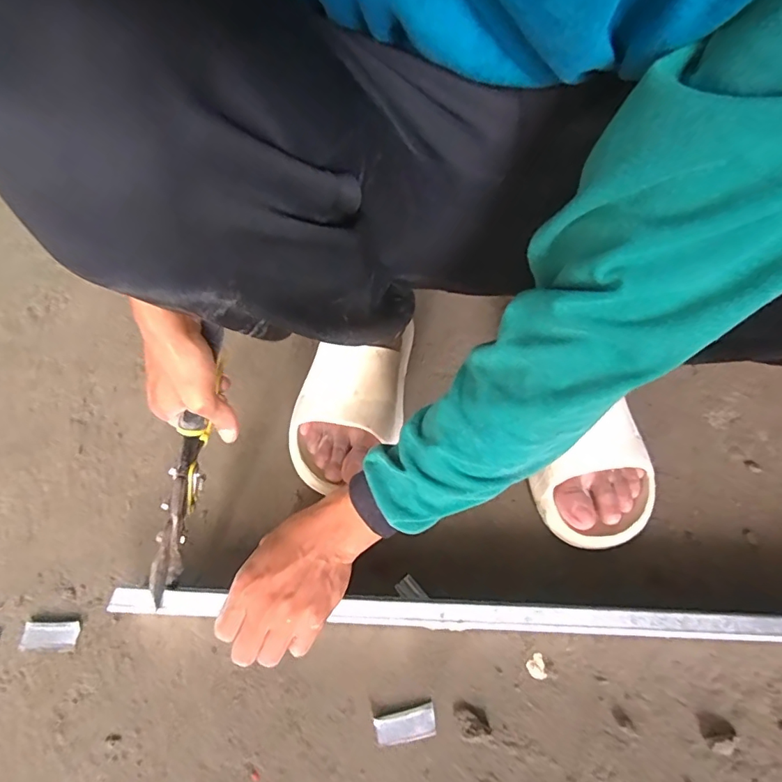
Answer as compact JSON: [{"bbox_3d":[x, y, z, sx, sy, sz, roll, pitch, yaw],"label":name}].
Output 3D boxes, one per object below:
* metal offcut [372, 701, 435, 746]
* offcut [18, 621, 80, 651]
[{"bbox_3d":[0.012,0.262,0.390,0.048,0.004,0.022,-12,55,-8],"label":"metal offcut"},{"bbox_3d":[-0.294,0.210,0.426,0.045,0.009,0.022,-1,55,-1],"label":"offcut"}]

